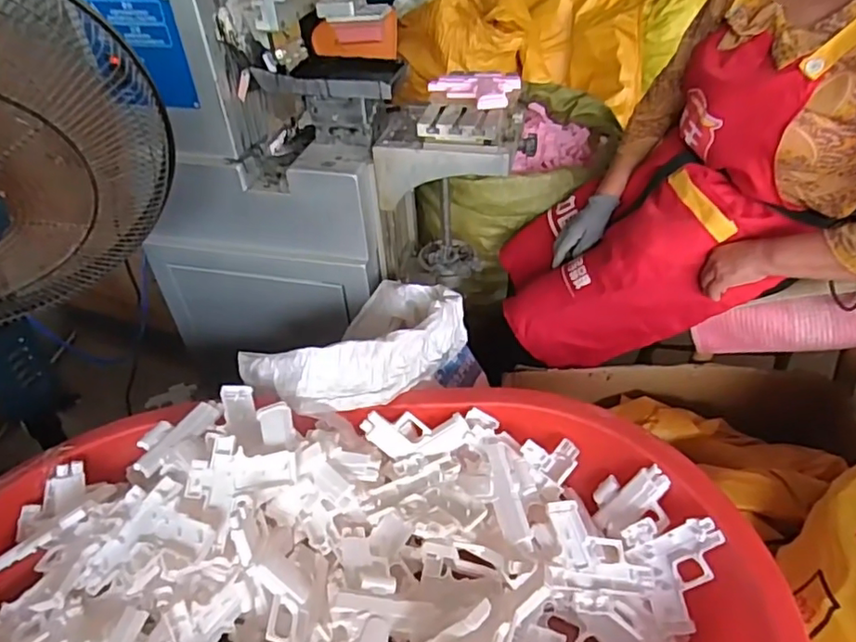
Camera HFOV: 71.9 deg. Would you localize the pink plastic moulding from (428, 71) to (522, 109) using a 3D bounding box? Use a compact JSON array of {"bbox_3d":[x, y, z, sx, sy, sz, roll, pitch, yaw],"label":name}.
[{"bbox_3d":[0.072,-0.367,0.931,0.143,0.022,0.116,4,41,8],"label":"pink plastic moulding"}]

